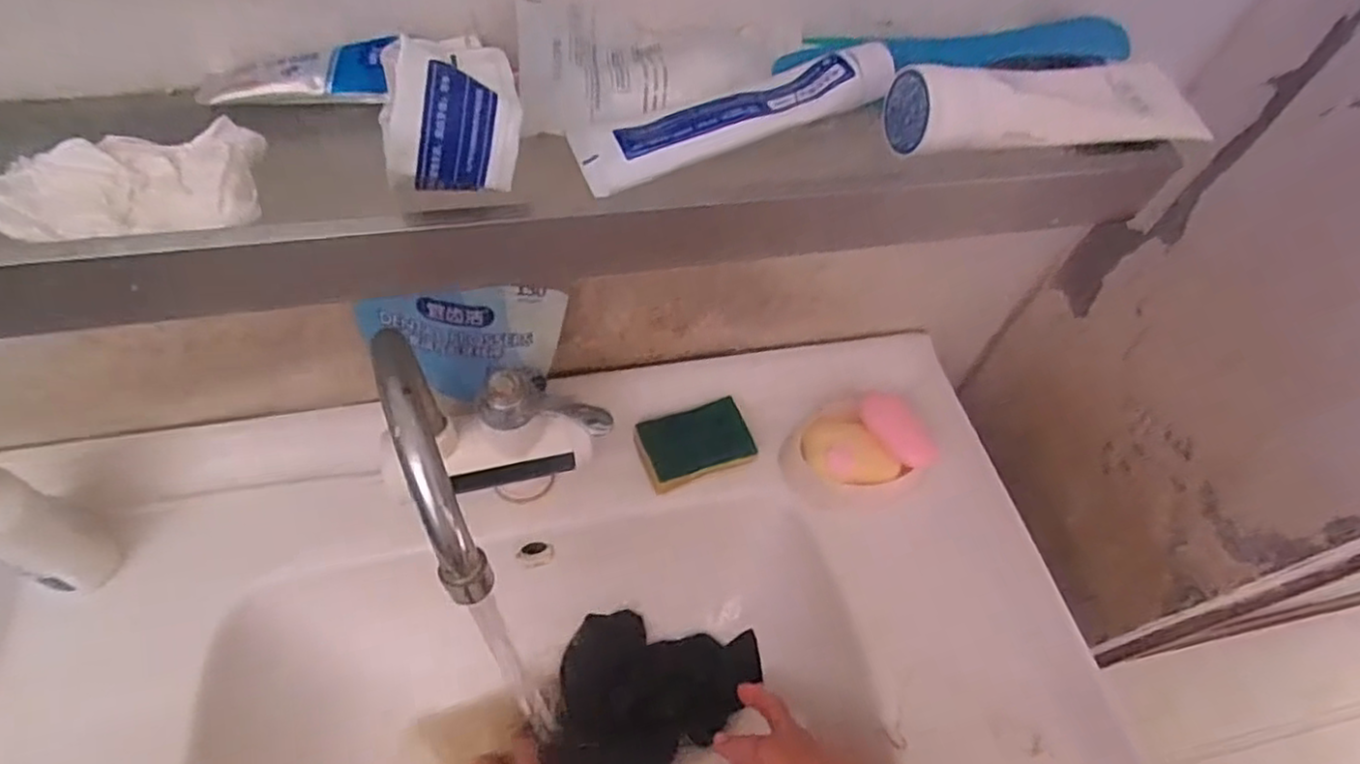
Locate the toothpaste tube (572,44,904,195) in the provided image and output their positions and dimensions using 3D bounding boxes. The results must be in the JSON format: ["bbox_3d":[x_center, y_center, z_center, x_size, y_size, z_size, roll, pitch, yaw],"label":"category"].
[{"bbox_3d":[0.026,-0.135,0.336,0.157,0.033,0.044,-21,61,-18],"label":"toothpaste tube"}]

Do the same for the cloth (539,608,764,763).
[{"bbox_3d":[-0.037,0.272,0.608,0.142,0.031,0.201,41,62,20],"label":"cloth"}]

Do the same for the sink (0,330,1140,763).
[{"bbox_3d":[-0.110,0.240,0.561,0.822,0.160,0.484,-7,58,-10],"label":"sink"}]

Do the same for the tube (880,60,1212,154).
[{"bbox_3d":[0.189,-0.147,0.351,0.166,0.033,0.055,-8,58,-10],"label":"tube"}]

